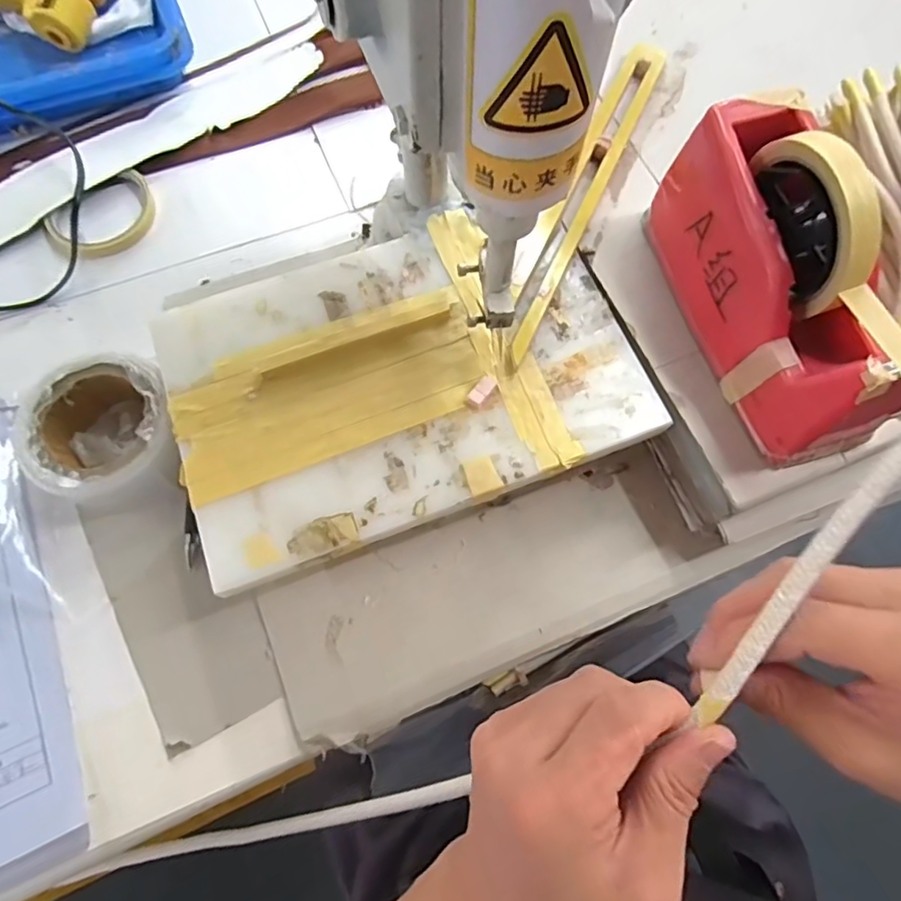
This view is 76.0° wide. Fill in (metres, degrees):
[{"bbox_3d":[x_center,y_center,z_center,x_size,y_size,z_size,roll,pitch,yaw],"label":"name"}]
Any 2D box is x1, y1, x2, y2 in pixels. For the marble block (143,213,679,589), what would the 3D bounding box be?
[{"bbox_3d":[-0.031,-0.052,0.379,0.294,0.013,0.197,-20,73,-10],"label":"marble block"}]

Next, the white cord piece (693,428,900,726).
[{"bbox_3d":[0.153,0.023,0.214,0.015,0.006,0.195,37,96,10],"label":"white cord piece"}]

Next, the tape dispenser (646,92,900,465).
[{"bbox_3d":[0.196,-0.105,0.334,0.064,0.114,0.197,-14,72,-6],"label":"tape dispenser"}]

